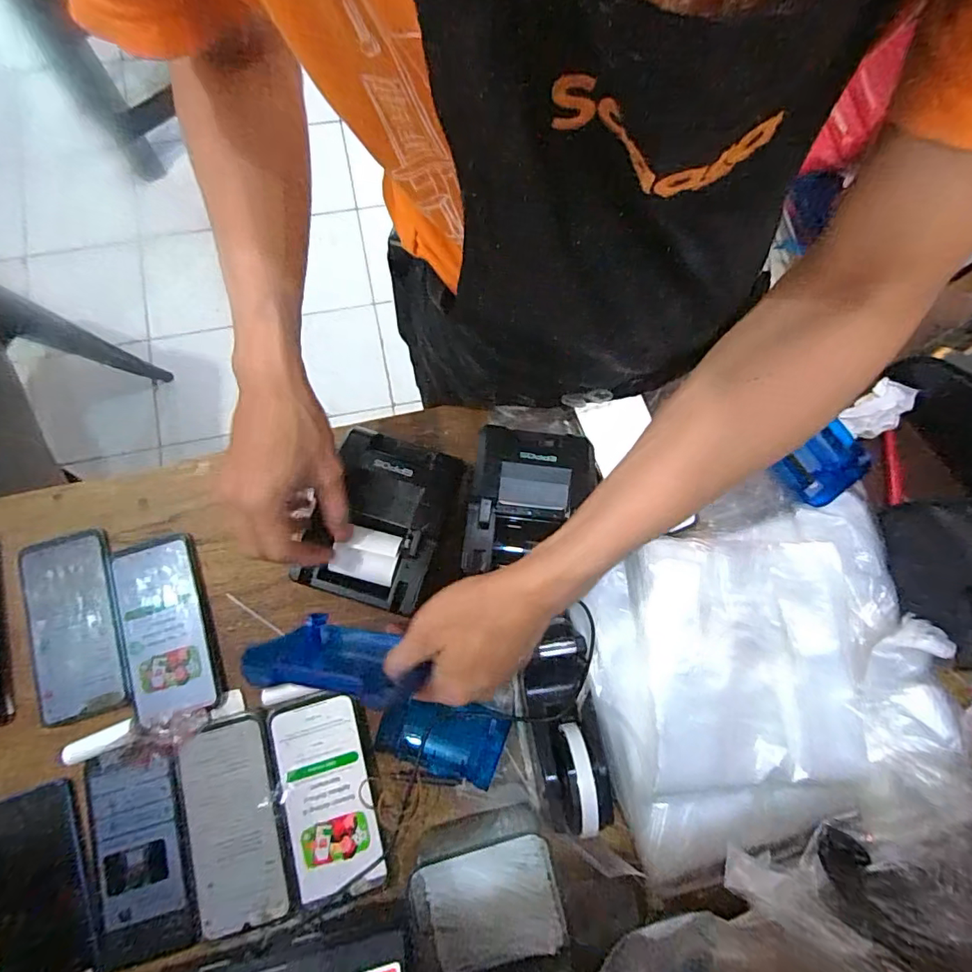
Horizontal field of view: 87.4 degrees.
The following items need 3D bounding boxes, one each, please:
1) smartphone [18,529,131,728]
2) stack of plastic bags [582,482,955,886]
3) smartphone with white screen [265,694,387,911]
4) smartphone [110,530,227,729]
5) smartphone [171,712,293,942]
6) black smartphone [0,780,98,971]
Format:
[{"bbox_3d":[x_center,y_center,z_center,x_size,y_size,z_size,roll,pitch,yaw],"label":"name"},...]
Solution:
[{"bbox_3d":[-0.384,0.128,0.473,0.081,0.009,0.169,-19,81,-6],"label":"smartphone"},{"bbox_3d":[0.254,0.165,0.465,0.314,0.039,0.257,-18,81,-6],"label":"stack of plastic bags"},{"bbox_3d":[-0.141,0.276,0.450,0.080,0.008,0.162,-14,80,-5],"label":"smartphone with white screen"},{"bbox_3d":[-0.302,0.131,0.474,0.077,0.016,0.160,-17,81,-6],"label":"smartphone"},{"bbox_3d":[-0.225,0.295,0.441,0.084,0.012,0.166,-13,80,-5],"label":"smartphone"},{"bbox_3d":[-0.376,0.340,0.421,0.076,0.009,0.158,-20,81,-6],"label":"black smartphone"}]

